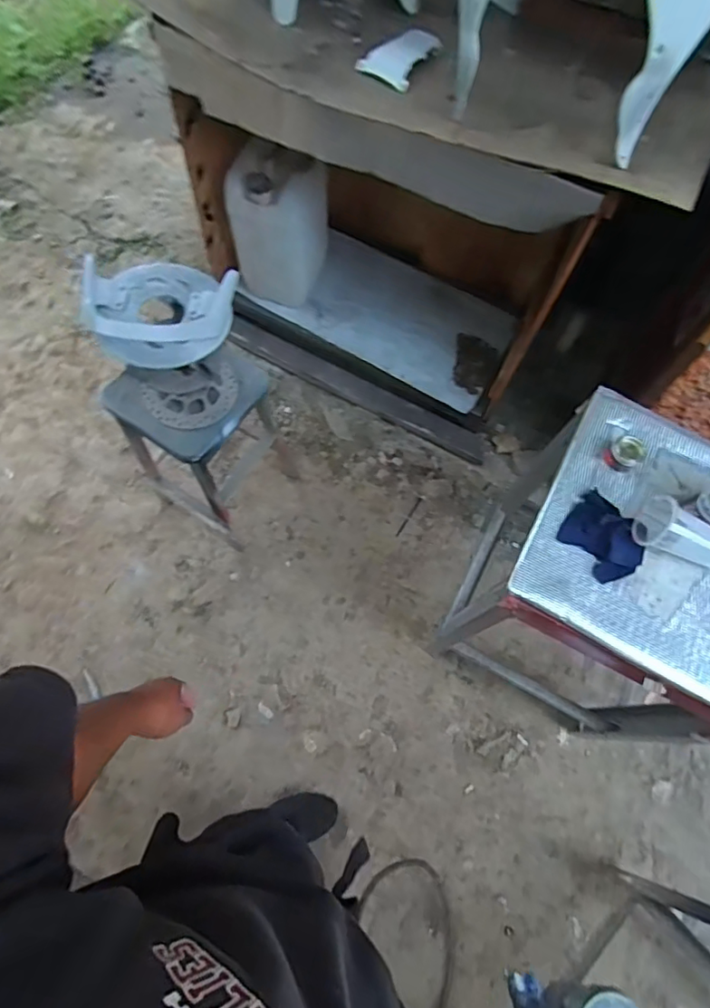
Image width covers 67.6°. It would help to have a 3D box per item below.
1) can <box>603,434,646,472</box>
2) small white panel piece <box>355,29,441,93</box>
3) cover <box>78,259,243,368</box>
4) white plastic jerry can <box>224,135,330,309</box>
[{"bbox_3d":[0.504,-0.097,0.986,0.061,0.046,0.060,-34,72,-18],"label":"can"},{"bbox_3d":[0.086,-0.878,1.035,0.114,0.024,0.148,32,73,9],"label":"small white panel piece"},{"bbox_3d":[-0.344,-0.363,0.952,0.261,0.092,0.215,-6,66,-8],"label":"cover"},{"bbox_3d":[-0.216,-0.807,1.552,0.279,0.417,0.215,0,65,-5],"label":"white plastic jerry can"}]

